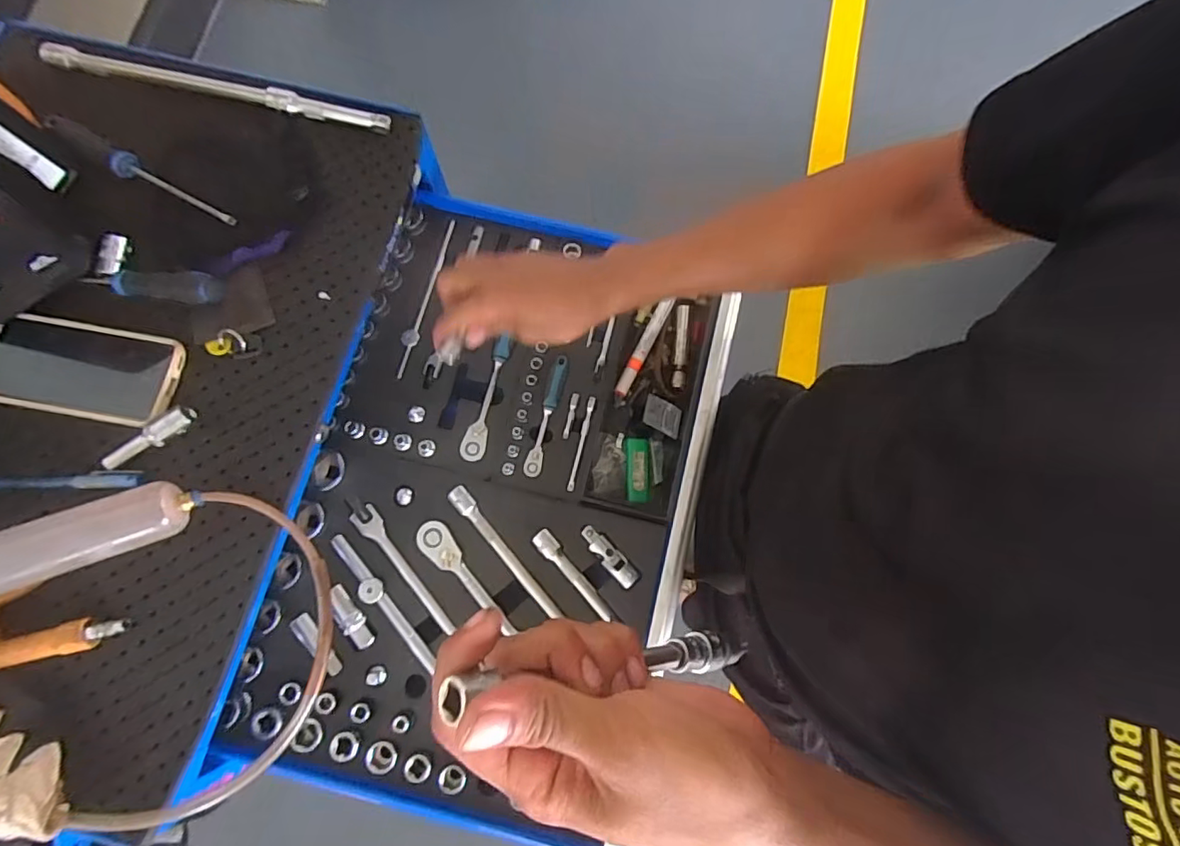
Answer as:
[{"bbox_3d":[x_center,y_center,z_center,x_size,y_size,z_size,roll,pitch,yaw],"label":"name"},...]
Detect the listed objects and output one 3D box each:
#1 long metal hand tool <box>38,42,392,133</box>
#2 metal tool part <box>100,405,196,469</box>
[{"bbox_3d":[-0.382,-0.342,0.566,0.371,0.012,0.021,13,77,2],"label":"long metal hand tool"},{"bbox_3d":[-0.386,0.014,0.488,0.082,0.017,0.025,-34,80,-8],"label":"metal tool part"}]

